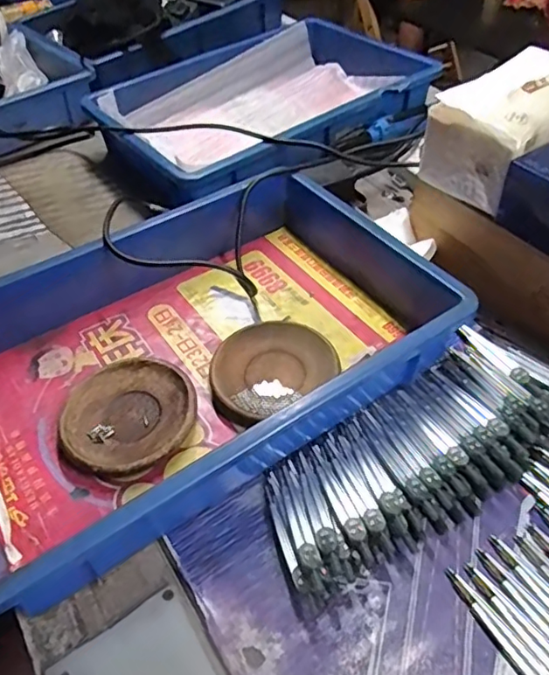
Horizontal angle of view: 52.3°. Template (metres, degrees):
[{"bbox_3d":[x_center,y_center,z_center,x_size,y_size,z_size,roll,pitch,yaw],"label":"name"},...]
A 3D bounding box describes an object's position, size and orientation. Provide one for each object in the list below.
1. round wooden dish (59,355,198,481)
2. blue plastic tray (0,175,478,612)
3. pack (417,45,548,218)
[{"bbox_3d":[-0.125,0.068,0.485,0.113,0.016,0.110,-2,48,2],"label":"round wooden dish"},{"bbox_3d":[-0.075,0.003,0.506,0.421,0.076,0.285,-29,53,-21],"label":"blue plastic tray"},{"bbox_3d":[0.230,-0.201,0.532,0.151,0.091,0.091,-30,53,-22],"label":"pack"}]

